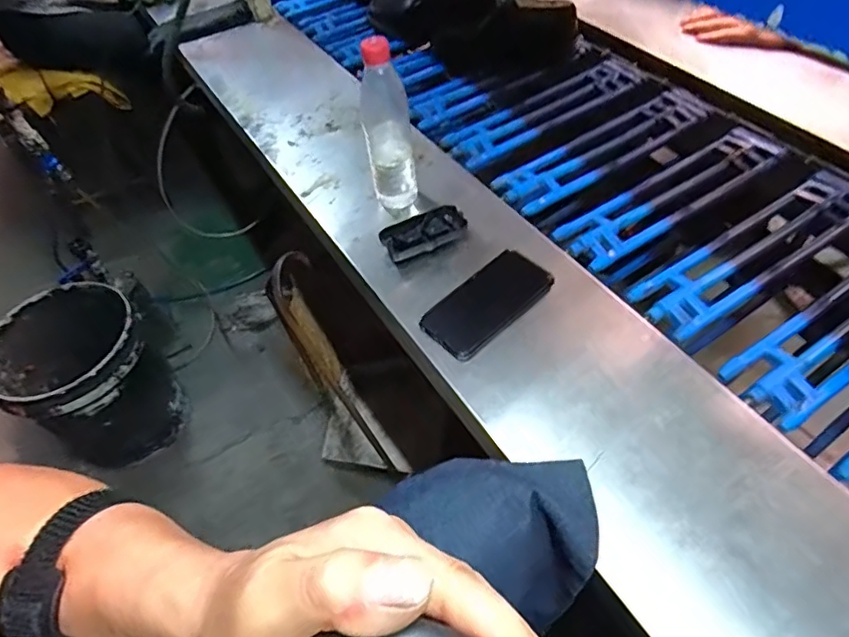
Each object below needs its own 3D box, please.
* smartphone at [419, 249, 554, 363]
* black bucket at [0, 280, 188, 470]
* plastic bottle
[{"bbox_3d":[0.076,-0.021,0.656,0.082,0.009,0.168,35,63,29],"label":"smartphone"},{"bbox_3d":[-0.767,0.139,1.257,0.299,0.336,0.285,-3,52,4],"label":"black bucket"},{"bbox_3d":[-0.047,-0.236,0.705,0.061,0.221,0.074,-11,53,-2],"label":"plastic bottle"}]

